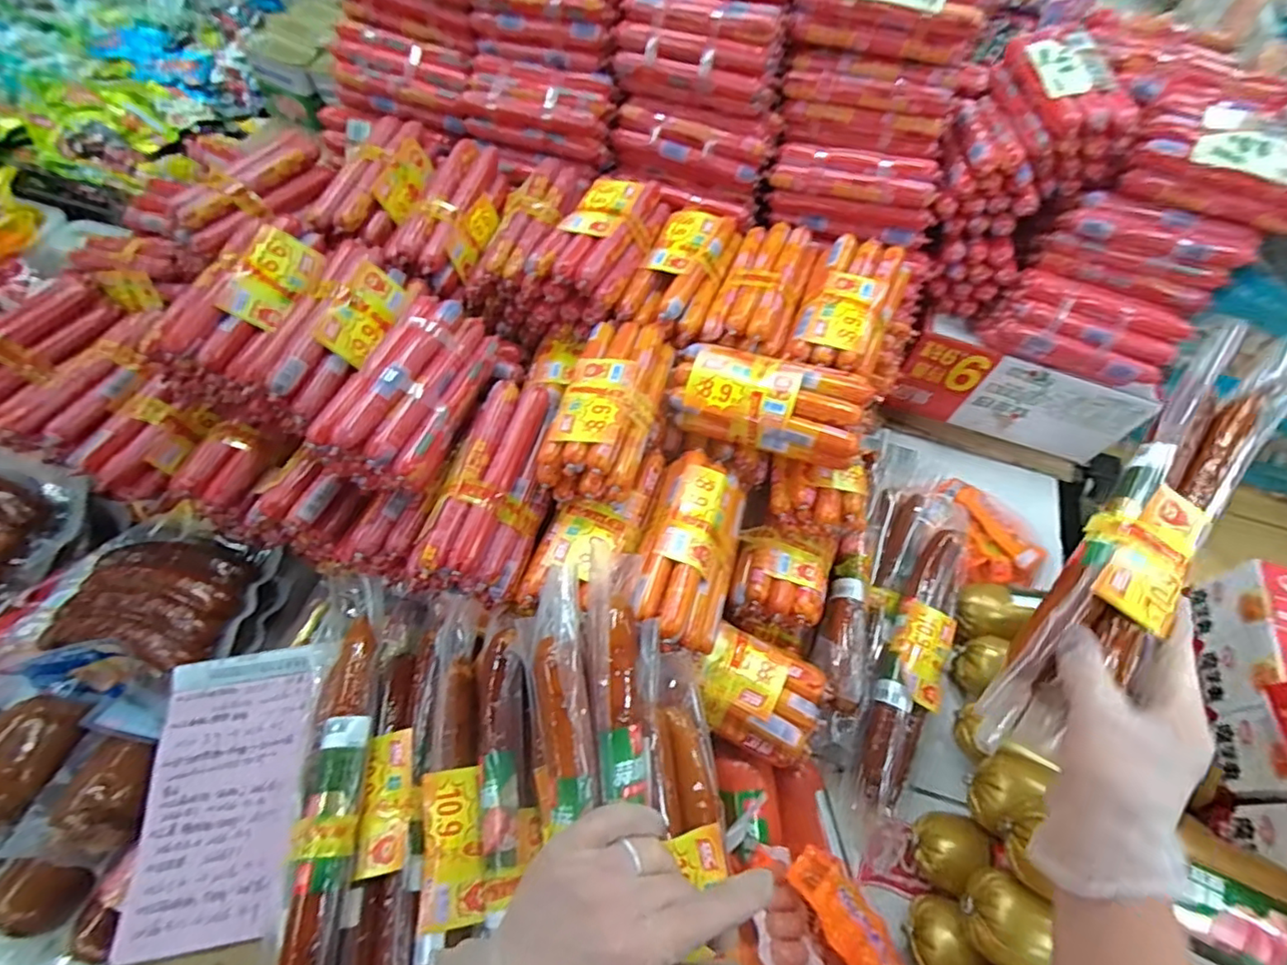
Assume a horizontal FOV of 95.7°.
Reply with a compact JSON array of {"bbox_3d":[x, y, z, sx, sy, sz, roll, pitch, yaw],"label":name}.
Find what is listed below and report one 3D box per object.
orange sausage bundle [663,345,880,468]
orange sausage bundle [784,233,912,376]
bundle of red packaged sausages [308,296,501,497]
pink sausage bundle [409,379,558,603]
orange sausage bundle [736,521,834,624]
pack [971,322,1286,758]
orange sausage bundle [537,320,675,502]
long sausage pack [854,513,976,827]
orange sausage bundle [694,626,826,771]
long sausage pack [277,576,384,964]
[{"bbox_3d":[0.100,-0.066,0.477,0.153,0.048,0.064,17,59,7],"label":"orange sausage bundle"},{"bbox_3d":[0.186,-0.159,0.523,0.082,0.033,0.146,21,60,9],"label":"orange sausage bundle"},{"bbox_3d":[-0.180,-0.071,0.463,0.072,0.065,0.159,17,59,7],"label":"bundle of red packaged sausages"},{"bbox_3d":[-0.116,0.000,0.452,0.080,0.054,0.159,15,59,6],"label":"pink sausage bundle"},{"bbox_3d":[0.124,0.079,0.503,0.080,0.034,0.076,21,60,9],"label":"orange sausage bundle"},{"bbox_3d":[0.327,0.033,0.379,0.059,0.029,0.338,37,81,18],"label":"pack"},{"bbox_3d":[-0.024,-0.058,0.472,0.078,0.053,0.160,14,59,5],"label":"orange sausage bundle"},{"bbox_3d":[0.260,0.147,0.538,0.057,0.048,0.306,26,61,12],"label":"long sausage pack"},{"bbox_3d":[0.089,0.162,0.450,0.093,0.028,0.079,22,60,10],"label":"orange sausage bundle"},{"bbox_3d":[-0.212,0.200,0.399,0.040,0.032,0.275,-2,59,-5],"label":"long sausage pack"}]

